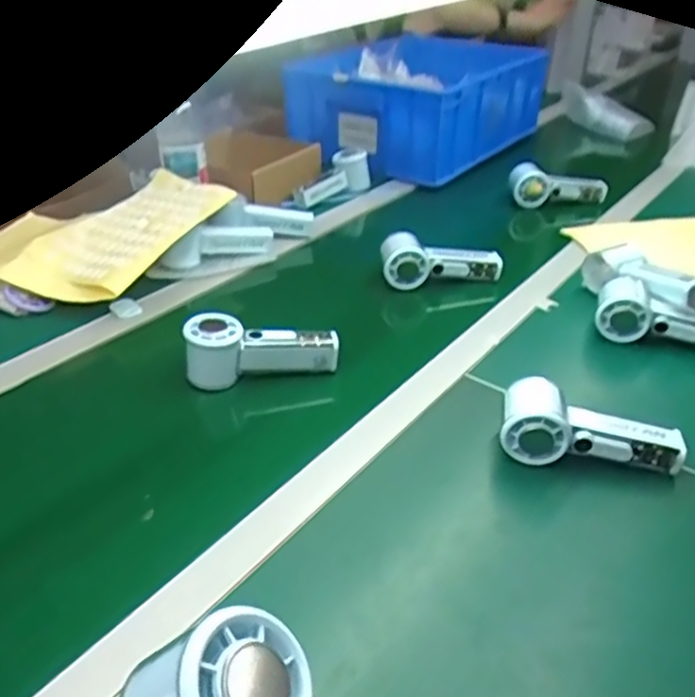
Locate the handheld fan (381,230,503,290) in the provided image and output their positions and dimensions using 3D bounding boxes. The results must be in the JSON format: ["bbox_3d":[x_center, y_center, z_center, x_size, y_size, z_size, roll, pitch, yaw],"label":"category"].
[{"bbox_3d":[0.122,-0.112,0.865,0.153,0.051,0.063,3,33,2],"label":"handheld fan"}]

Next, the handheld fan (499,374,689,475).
[{"bbox_3d":[0.207,0.077,0.579,0.152,0.063,0.057,13,34,16],"label":"handheld fan"}]

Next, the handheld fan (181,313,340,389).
[{"bbox_3d":[-0.086,0.010,0.695,0.146,0.074,0.043,-1,33,-3],"label":"handheld fan"}]

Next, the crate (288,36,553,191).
[{"bbox_3d":[0.170,-0.541,1.412,0.377,0.126,0.611,22,37,21],"label":"crate"}]

